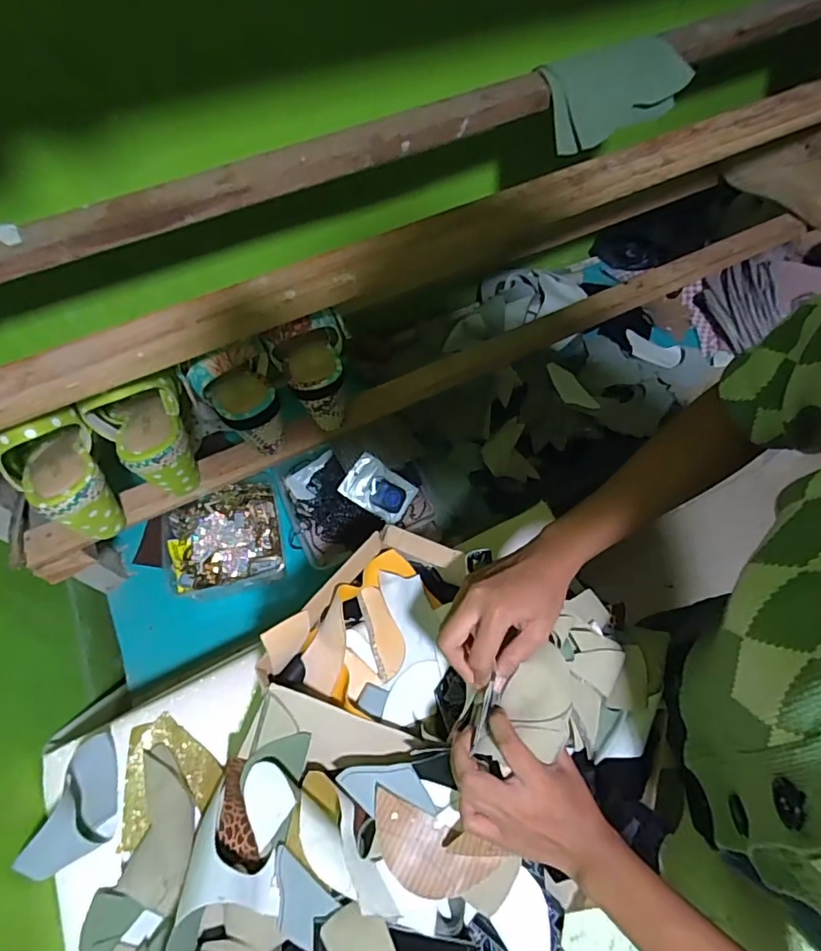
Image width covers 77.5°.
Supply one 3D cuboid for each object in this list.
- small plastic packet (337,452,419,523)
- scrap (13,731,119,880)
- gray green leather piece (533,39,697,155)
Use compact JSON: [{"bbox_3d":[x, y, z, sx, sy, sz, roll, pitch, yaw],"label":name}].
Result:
[{"bbox_3d":[-0.044,0.020,0.732,0.095,0.009,0.067,35,84,-12],"label":"small plastic packet"},{"bbox_3d":[-0.311,0.306,0.480,0.050,0.061,0.114,2,61,1],"label":"scrap"},{"bbox_3d":[0.223,-0.437,0.581,0.177,0.068,0.068,-27,64,-14],"label":"gray green leather piece"}]

